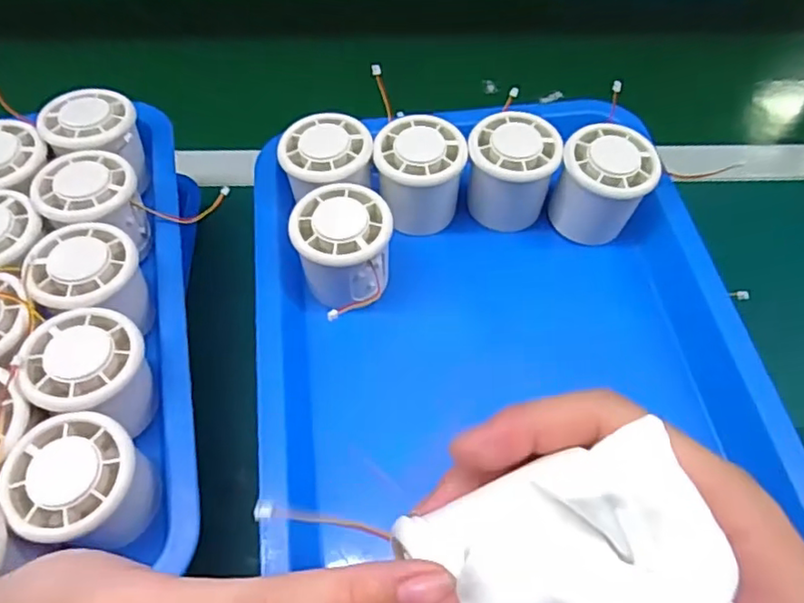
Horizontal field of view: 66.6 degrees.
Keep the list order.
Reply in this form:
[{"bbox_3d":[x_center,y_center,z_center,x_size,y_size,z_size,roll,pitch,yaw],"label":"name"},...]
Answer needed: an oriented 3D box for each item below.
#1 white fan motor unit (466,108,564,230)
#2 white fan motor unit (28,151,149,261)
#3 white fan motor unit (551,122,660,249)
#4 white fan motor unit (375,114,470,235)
[{"bbox_3d":[0.070,-0.083,0.396,0.053,0.055,0.053,0,58,-1],"label":"white fan motor unit"},{"bbox_3d":[-0.188,-0.059,0.374,0.060,0.042,0.058,9,58,5],"label":"white fan motor unit"},{"bbox_3d":[0.126,-0.073,0.386,0.056,0.055,0.050,28,61,16],"label":"white fan motor unit"},{"bbox_3d":[0.011,-0.078,0.394,0.054,0.056,0.053,-4,58,-4],"label":"white fan motor unit"}]

